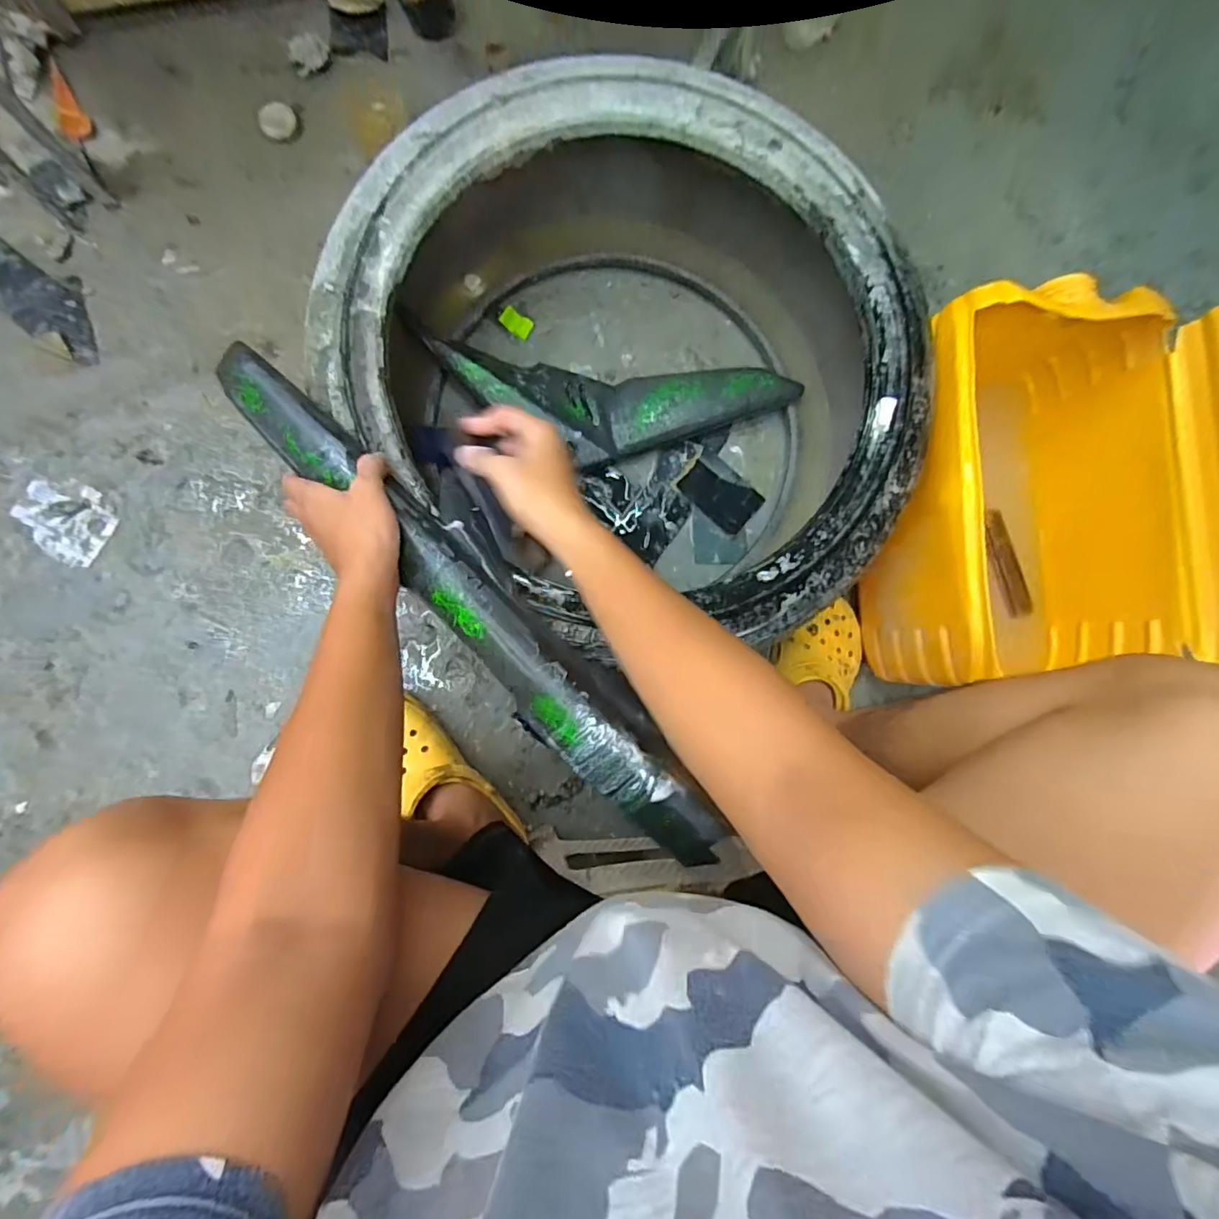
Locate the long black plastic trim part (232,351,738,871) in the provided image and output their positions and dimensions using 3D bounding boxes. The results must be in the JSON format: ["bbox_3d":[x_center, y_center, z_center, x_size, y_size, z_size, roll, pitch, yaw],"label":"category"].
[{"bbox_3d":[-0.112,-0.012,0.461,0.075,0.061,0.538,-45,85,-7],"label":"long black plastic trim part"}]

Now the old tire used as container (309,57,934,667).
[{"bbox_3d":[0.020,-0.255,0.623,0.552,0.234,0.552,0,86,-5],"label":"old tire used as container"}]

